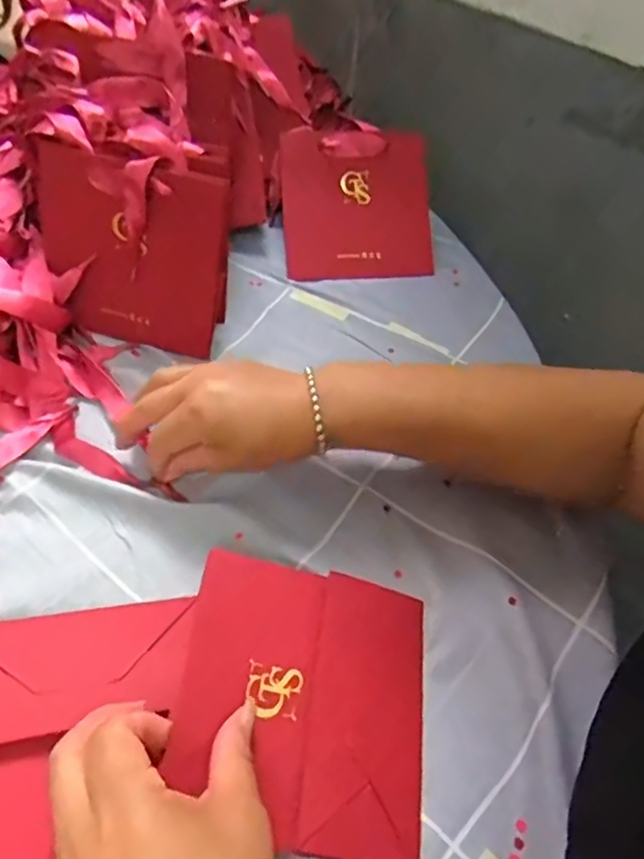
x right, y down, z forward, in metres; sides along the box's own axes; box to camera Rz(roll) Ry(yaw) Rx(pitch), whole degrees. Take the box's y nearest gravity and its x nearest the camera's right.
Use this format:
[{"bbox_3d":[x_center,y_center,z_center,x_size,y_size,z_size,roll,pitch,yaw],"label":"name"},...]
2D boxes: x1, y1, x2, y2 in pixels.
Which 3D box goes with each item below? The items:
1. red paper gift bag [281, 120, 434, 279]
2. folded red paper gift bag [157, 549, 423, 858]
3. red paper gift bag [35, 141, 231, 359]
[{"bbox_3d":[0.032,-0.216,0.566,0.134,0.014,0.142,-4,92,-2],"label":"red paper gift bag"},{"bbox_3d":[-0.008,0.144,0.326,0.132,0.011,0.137,13,54,-7],"label":"folded red paper gift bag"},{"bbox_3d":[-0.147,-0.133,0.461,0.142,0.135,0.011,15,32,3],"label":"red paper gift bag"}]

